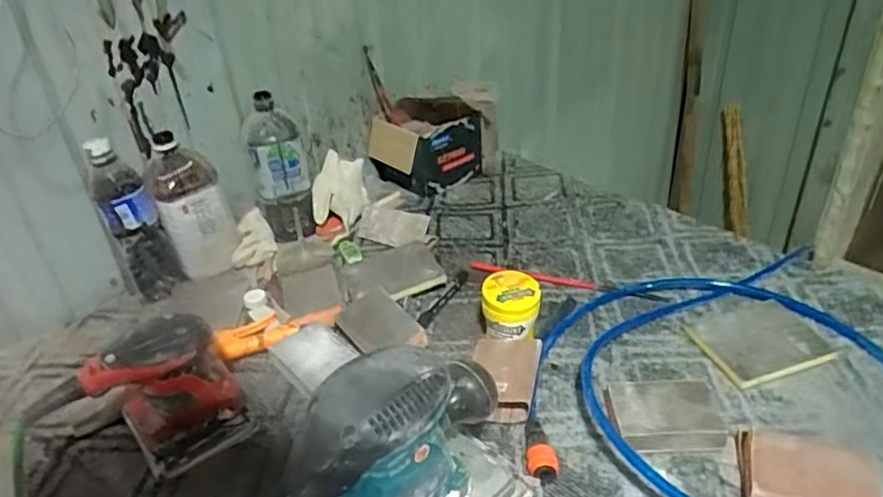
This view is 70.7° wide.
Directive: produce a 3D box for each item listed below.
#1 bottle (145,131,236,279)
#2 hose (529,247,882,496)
[{"bbox_3d":[-0.340,-0.055,0.838,0.077,0.172,0.074,10,36,21],"label":"bottle"},{"bbox_3d":[0.298,0.125,0.629,0.381,0.044,0.393,-3,33,2],"label":"hose"}]

